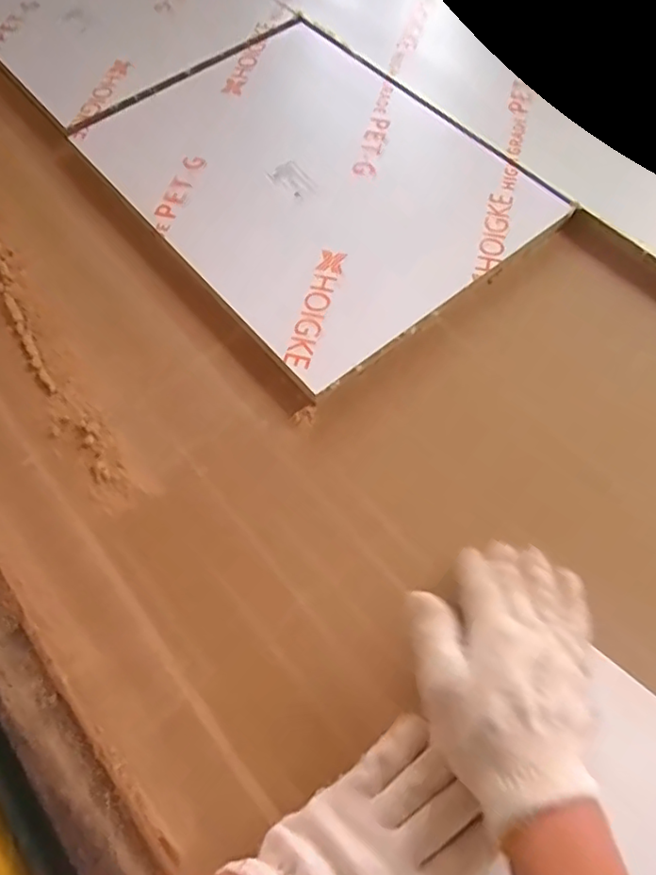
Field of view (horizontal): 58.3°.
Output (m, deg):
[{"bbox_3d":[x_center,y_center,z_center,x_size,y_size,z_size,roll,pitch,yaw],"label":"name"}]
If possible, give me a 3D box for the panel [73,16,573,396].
[{"bbox_3d":[-0.024,-0.285,0.632,0.334,0.018,0.448,-38,68,-14],"label":"panel"}]

